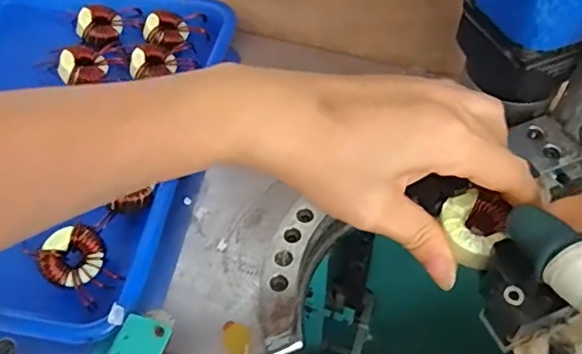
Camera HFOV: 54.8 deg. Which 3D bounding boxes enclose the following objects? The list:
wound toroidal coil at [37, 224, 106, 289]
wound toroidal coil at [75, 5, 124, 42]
[{"bbox_3d":[-0.147,0.054,0.380,0.038,0.016,0.042,39,73,-6],"label":"wound toroidal coil"},{"bbox_3d":[-0.177,-0.142,0.520,0.040,0.021,0.033,-20,55,-12],"label":"wound toroidal coil"}]

